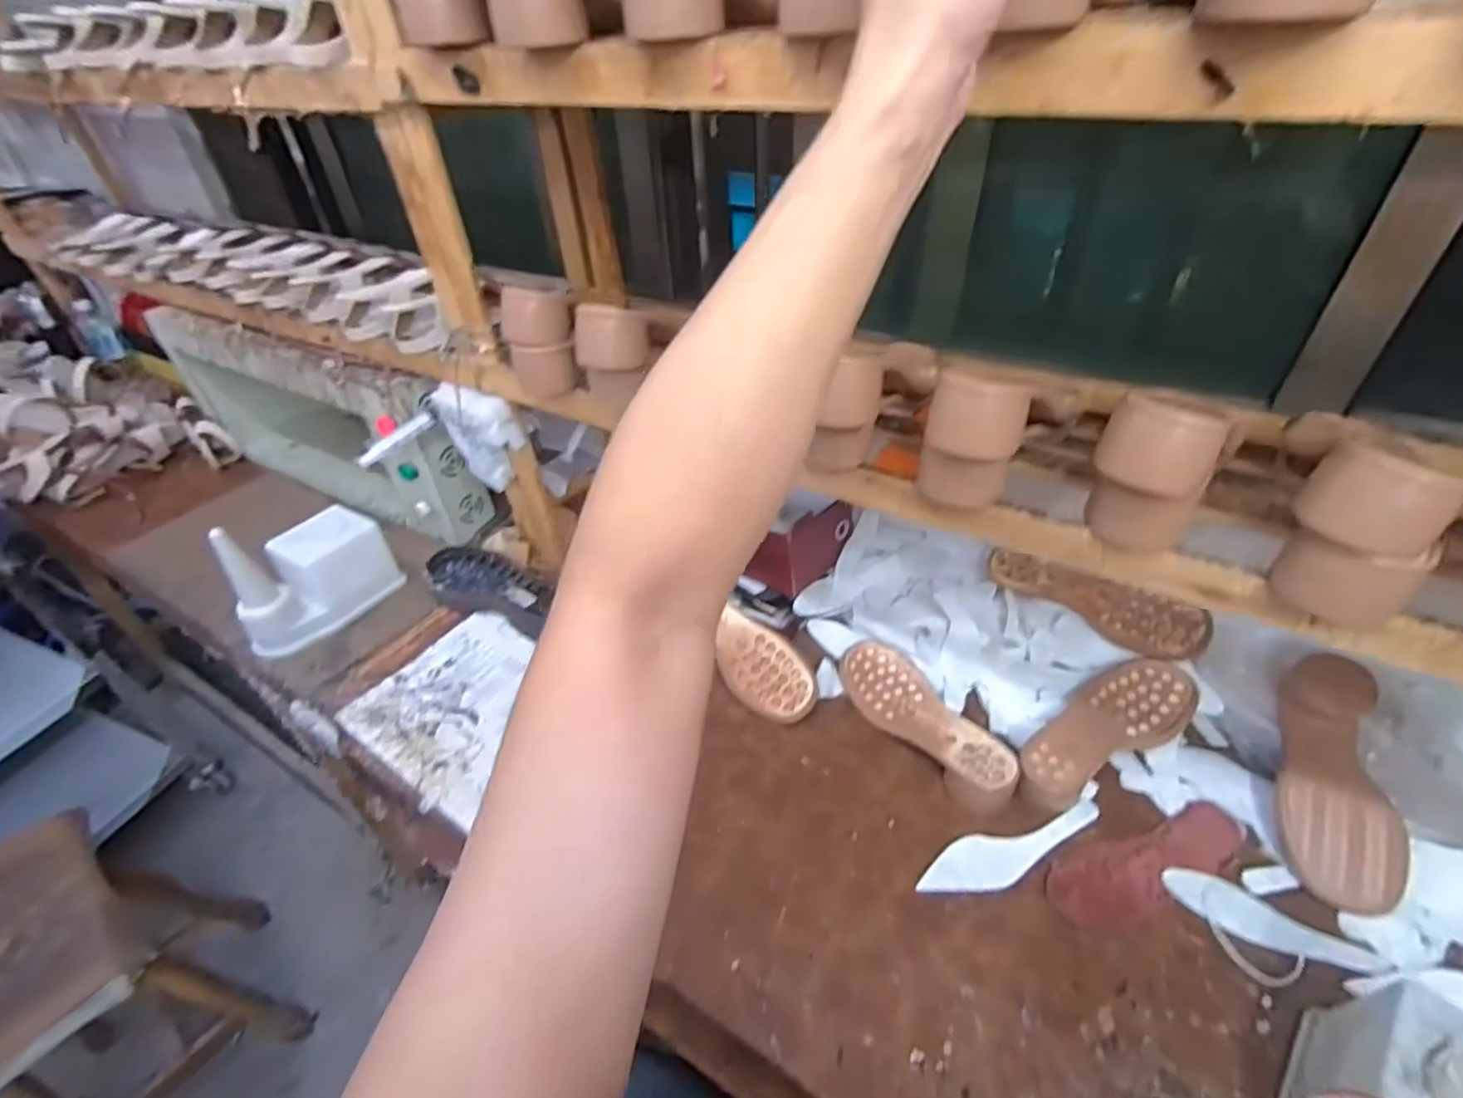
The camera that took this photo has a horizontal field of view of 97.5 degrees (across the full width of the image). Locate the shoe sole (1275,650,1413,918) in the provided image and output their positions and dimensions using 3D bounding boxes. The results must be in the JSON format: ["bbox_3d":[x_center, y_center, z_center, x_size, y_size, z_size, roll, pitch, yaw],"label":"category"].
[{"bbox_3d":[0.577,0.219,0.616,0.080,0.049,0.229,11,65,15],"label":"shoe sole"}]

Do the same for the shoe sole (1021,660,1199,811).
[{"bbox_3d":[0.399,0.195,0.688,0.238,0.039,0.090,-26,46,-26],"label":"shoe sole"}]

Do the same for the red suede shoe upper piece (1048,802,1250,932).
[{"bbox_3d":[0.398,0.299,0.604,0.207,0.009,0.069,-14,41,-13],"label":"red suede shoe upper piece"}]

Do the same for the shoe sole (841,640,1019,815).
[{"bbox_3d":[0.212,0.184,0.724,0.084,0.045,0.241,-21,44,-21],"label":"shoe sole"}]

